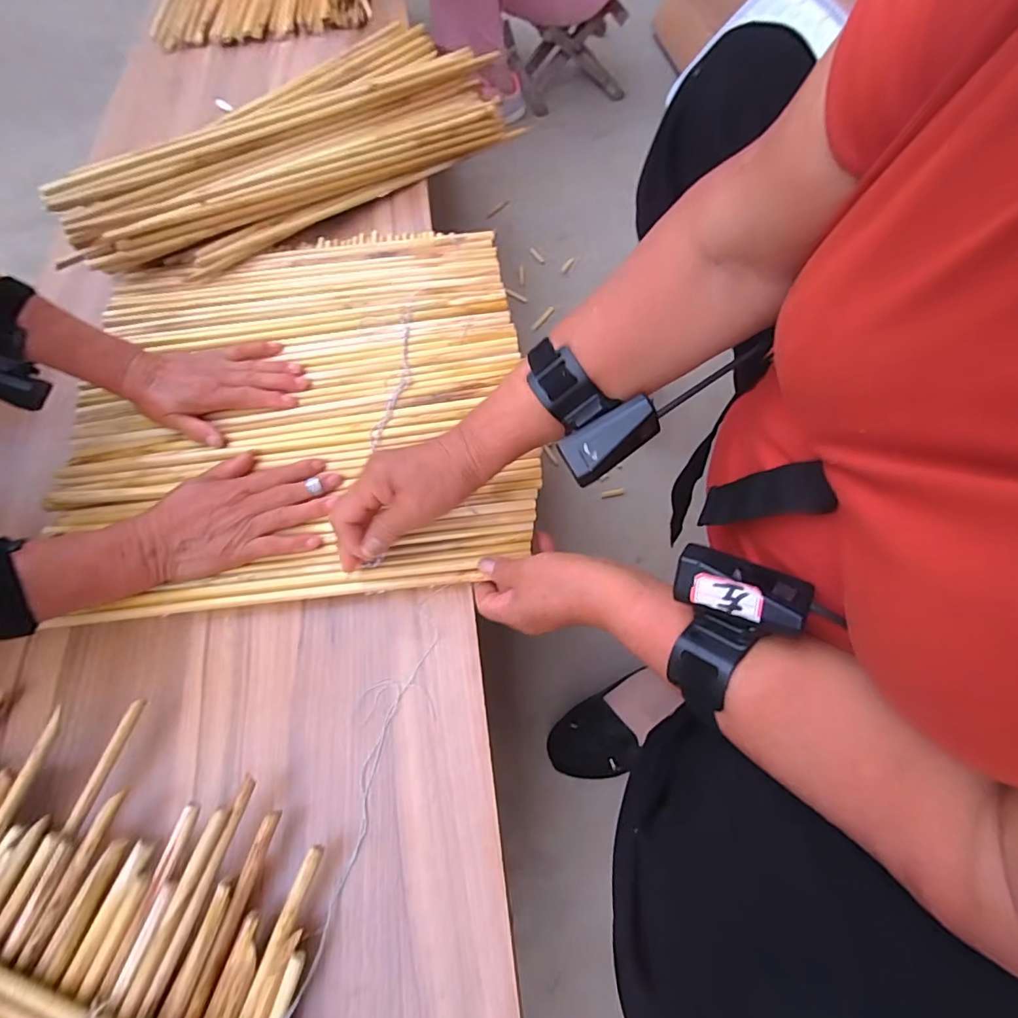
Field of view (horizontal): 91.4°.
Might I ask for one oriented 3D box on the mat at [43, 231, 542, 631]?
[{"bbox_3d":[-0.211,-0.123,0.507,0.439,0.013,0.442,-8,63,-2],"label":"mat"}]

